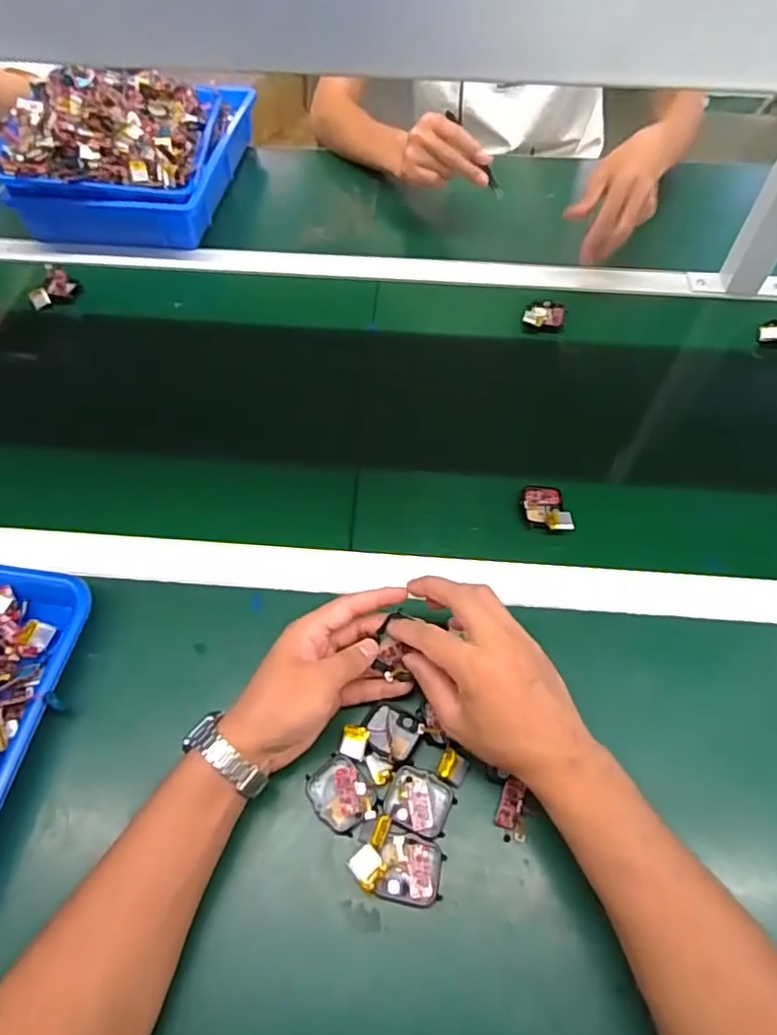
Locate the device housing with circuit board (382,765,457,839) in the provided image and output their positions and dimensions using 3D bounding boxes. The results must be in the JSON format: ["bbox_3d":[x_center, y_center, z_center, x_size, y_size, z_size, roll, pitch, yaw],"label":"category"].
[{"bbox_3d":[0.022,0.197,0.419,0.044,0.010,0.039,20,59,12],"label":"device housing with circuit board"}]

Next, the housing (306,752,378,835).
[{"bbox_3d":[-0.033,0.191,0.419,0.040,0.016,0.048,-17,59,-12],"label":"housing"}]

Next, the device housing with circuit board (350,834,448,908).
[{"bbox_3d":[0.006,0.230,0.396,0.059,0.011,0.037,11,57,6],"label":"device housing with circuit board"}]

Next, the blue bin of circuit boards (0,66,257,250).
[{"bbox_3d":[-0.346,-0.515,0.828,0.248,0.109,0.325,5,57,3],"label":"blue bin of circuit boards"}]

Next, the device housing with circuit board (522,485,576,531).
[{"bbox_3d":[0.147,-0.010,0.558,0.042,0.010,0.054,-1,57,-2],"label":"device housing with circuit board"}]

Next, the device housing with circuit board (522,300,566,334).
[{"bbox_3d":[0.186,-0.239,0.714,0.049,0.011,0.045,13,57,8],"label":"device housing with circuit board"}]

